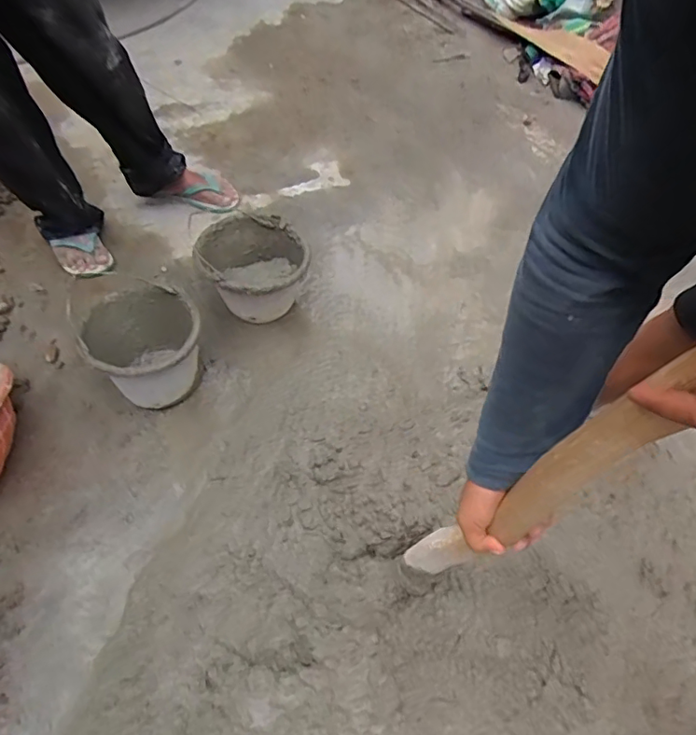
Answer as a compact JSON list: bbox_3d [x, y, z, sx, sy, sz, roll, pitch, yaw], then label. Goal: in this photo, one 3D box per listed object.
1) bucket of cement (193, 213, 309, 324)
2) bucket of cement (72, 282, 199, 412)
[{"bbox_3d":[-0.214,-0.218,1.221,0.217,0.167,0.216,-2,56,3],"label":"bucket of cement"},{"bbox_3d":[-0.397,-0.037,1.071,0.204,0.173,0.235,-23,58,-11],"label":"bucket of cement"}]

